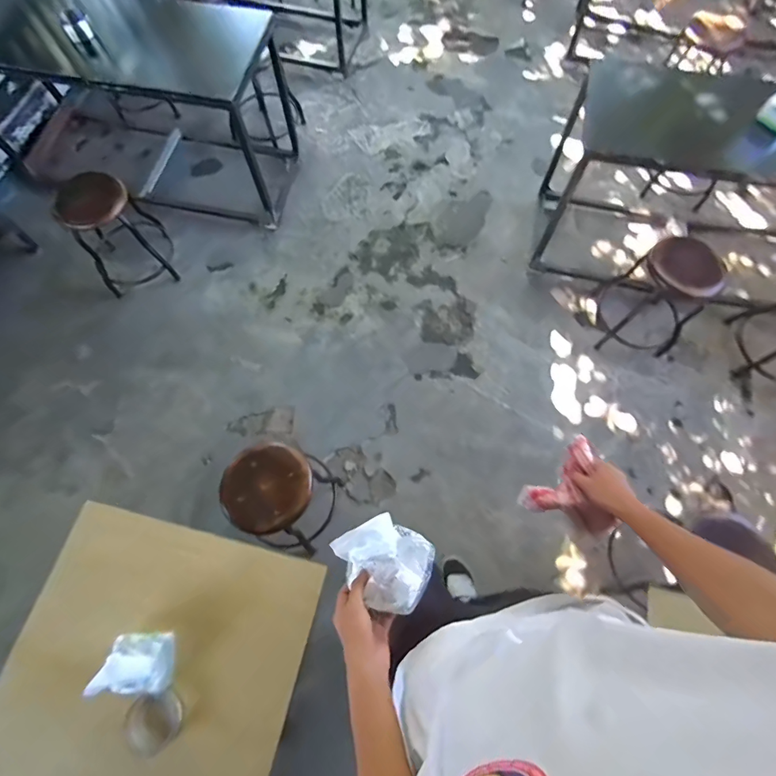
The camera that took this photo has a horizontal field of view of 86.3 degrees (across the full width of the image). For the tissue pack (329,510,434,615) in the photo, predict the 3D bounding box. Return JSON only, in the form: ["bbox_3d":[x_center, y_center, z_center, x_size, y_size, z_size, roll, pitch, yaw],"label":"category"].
[{"bbox_3d":[-0.006,0.248,0.598,0.136,0.051,0.109,32,75,9],"label":"tissue pack"}]

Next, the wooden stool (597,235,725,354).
[{"bbox_3d":[0.998,-0.351,1.504,0.381,0.385,0.354,-31,75,-10],"label":"wooden stool"}]

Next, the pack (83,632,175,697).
[{"bbox_3d":[-0.484,0.538,0.796,0.100,0.107,0.098,0,70,0],"label":"pack"}]

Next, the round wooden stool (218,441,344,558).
[{"bbox_3d":[-0.317,0.328,1.253,0.265,0.367,0.280,0,72,0],"label":"round wooden stool"}]

